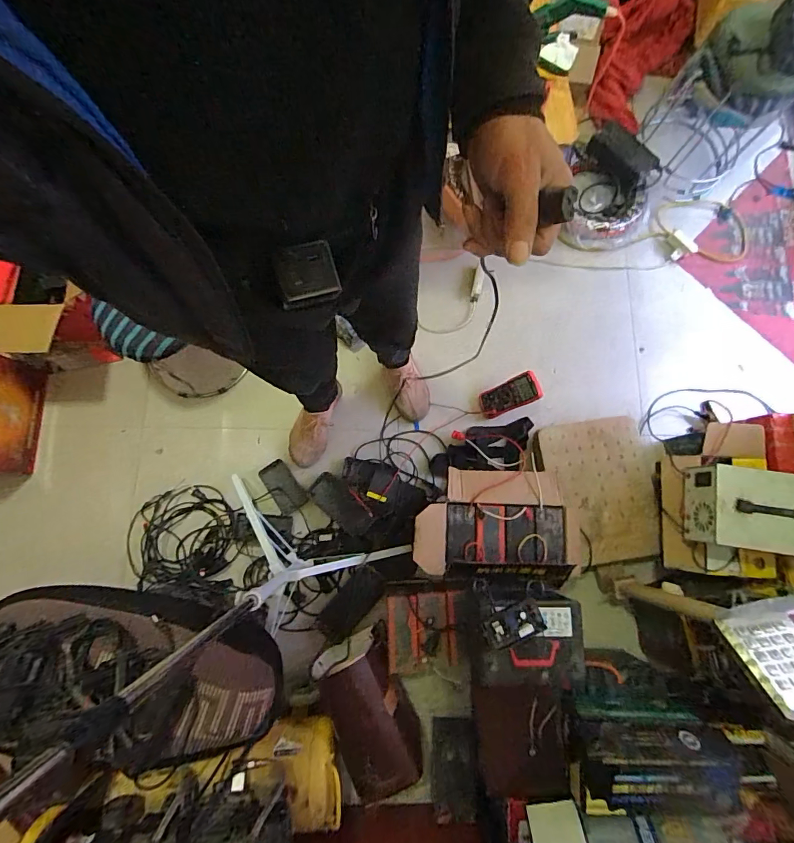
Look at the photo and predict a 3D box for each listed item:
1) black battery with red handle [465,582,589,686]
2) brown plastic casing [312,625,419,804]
[{"bbox_3d":[0.308,0.500,1.031,0.239,0.208,0.187,-1,79,-2],"label":"black battery with red handle"},{"bbox_3d":[-0.072,0.704,1.042,0.216,0.231,0.284,-26,81,-7],"label":"brown plastic casing"}]

